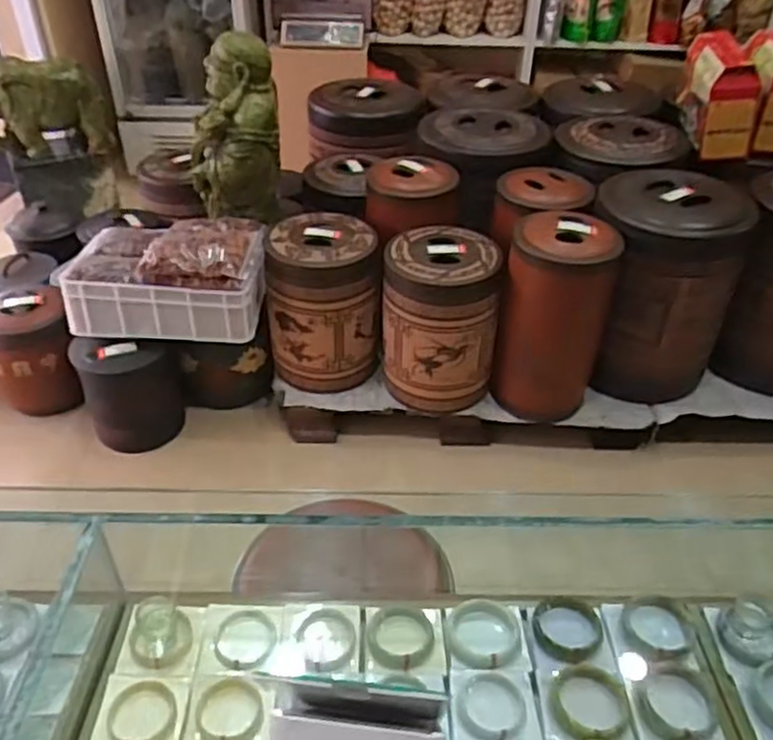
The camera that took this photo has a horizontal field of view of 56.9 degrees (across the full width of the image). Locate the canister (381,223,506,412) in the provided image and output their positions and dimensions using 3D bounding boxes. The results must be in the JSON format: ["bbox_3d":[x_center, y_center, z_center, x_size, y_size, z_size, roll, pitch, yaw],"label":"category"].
[{"bbox_3d":[0.139,-0.131,1.865,0.298,0.404,0.266,0,39,-3],"label":"canister"}]

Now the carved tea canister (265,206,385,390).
[{"bbox_3d":[-0.170,-0.183,1.912,0.289,0.392,0.266,-5,39,-8],"label":"carved tea canister"}]

